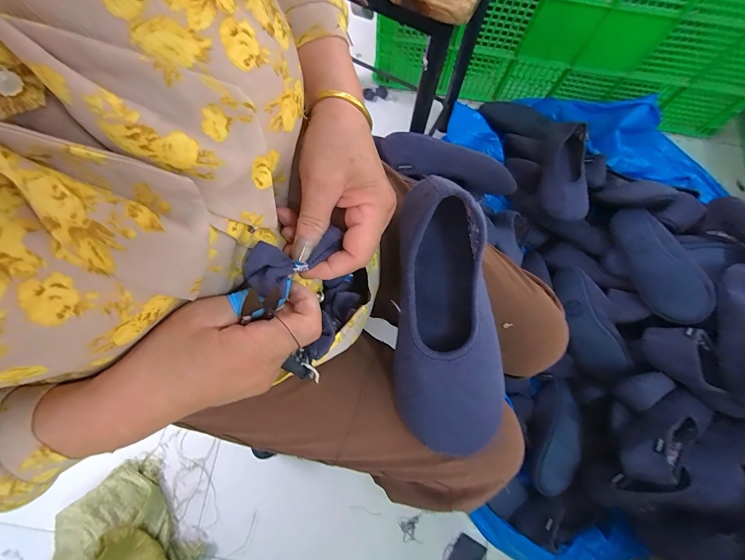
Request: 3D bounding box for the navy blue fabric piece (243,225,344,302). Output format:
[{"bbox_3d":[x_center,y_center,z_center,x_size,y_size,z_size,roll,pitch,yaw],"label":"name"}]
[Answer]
[{"bbox_3d":[-0.053,-0.015,0.234,0.068,0.012,0.035,-31,78,-18],"label":"navy blue fabric piece"}]

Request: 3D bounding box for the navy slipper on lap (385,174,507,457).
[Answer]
[{"bbox_3d":[0.070,0.029,0.304,0.096,0.079,0.226,2,76,-1],"label":"navy slipper on lap"}]

